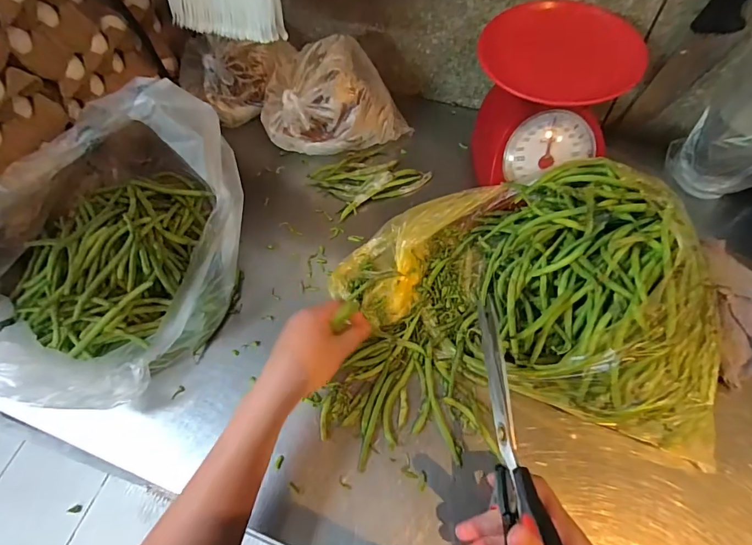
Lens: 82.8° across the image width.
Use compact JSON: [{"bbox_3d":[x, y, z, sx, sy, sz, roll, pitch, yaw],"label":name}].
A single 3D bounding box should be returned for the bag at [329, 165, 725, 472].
[{"bbox_3d":[0.119,0.021,0.408,0.333,0.138,0.267,-1,60,3],"label":"bag"}]

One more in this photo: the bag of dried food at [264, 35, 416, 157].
[{"bbox_3d":[-0.055,-0.224,0.563,0.184,0.121,0.106,-16,61,-6],"label":"bag of dried food"}]

